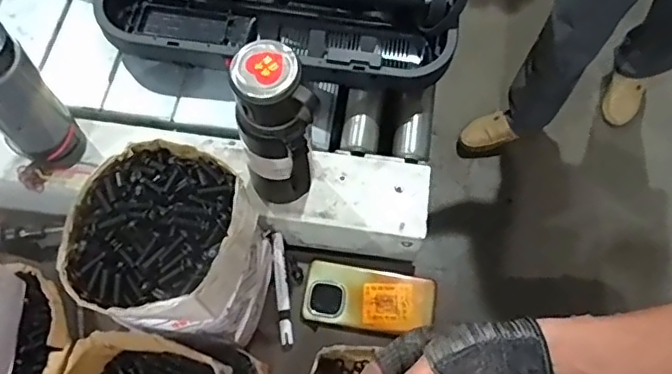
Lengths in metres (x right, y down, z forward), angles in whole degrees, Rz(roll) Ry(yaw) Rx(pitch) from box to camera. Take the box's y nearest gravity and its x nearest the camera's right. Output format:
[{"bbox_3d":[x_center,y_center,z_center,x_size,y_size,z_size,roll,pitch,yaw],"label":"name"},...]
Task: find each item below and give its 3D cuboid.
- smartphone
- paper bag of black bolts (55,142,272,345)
[{"bbox_3d":[0.043,0.140,0.720,0.162,0.009,0.080,7,66,2],"label":"smartphone"},{"bbox_3d":[-0.160,0.074,0.596,0.149,0.220,0.159,16,66,5],"label":"paper bag of black bolts"}]

